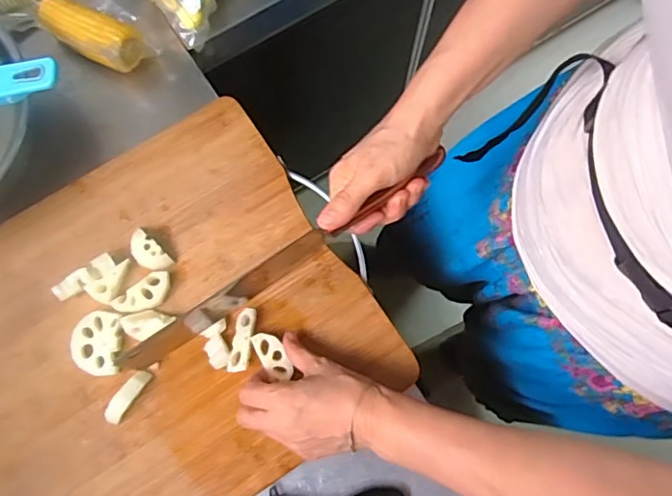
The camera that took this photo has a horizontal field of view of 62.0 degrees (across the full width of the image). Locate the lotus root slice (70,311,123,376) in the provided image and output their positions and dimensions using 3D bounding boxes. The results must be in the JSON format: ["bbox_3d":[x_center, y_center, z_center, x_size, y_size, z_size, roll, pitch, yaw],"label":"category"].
[{"bbox_3d":[-0.219,0.087,0.508,0.046,0.007,0.057,-6,76,-1],"label":"lotus root slice"}]

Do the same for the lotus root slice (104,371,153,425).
[{"bbox_3d":[-0.184,0.130,0.493,0.015,0.014,0.051,34,78,9],"label":"lotus root slice"}]

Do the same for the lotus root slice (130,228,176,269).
[{"bbox_3d":[-0.180,0.004,0.534,0.048,0.020,0.025,44,80,11],"label":"lotus root slice"}]

